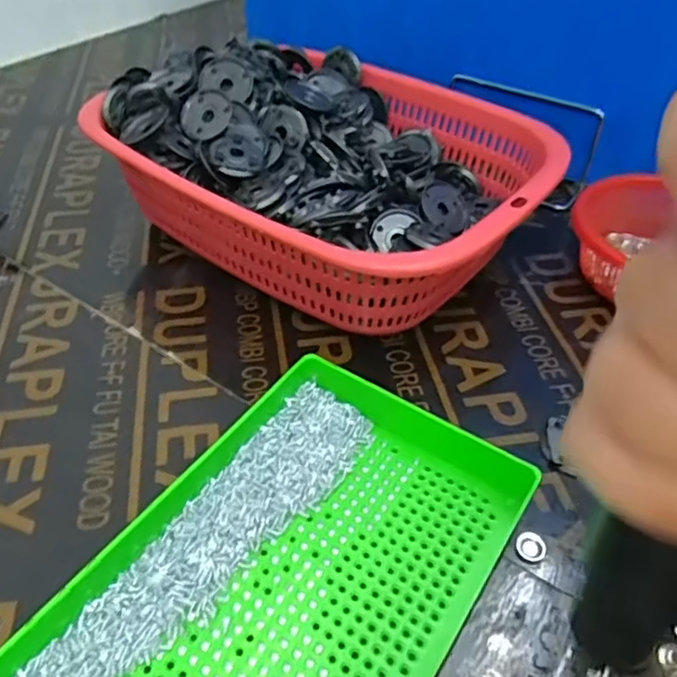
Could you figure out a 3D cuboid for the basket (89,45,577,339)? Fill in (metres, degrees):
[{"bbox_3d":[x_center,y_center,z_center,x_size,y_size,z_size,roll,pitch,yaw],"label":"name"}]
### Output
[{"bbox_3d":[-0.010,-0.122,0.490,0.321,0.108,0.242,30,50,26],"label":"basket"}]

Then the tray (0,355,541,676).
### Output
[{"bbox_3d":[-0.030,0.117,0.287,0.157,0.035,0.252,26,48,23],"label":"tray"}]

